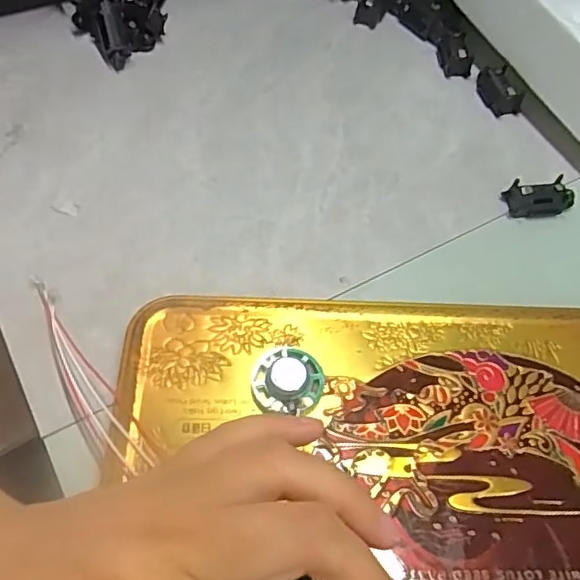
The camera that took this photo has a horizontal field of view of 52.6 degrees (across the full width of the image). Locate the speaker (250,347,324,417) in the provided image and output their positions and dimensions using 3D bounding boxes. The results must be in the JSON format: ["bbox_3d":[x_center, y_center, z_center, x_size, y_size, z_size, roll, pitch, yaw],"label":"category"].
[{"bbox_3d":[-0.001,0.034,0.224,0.027,0.009,0.024,0,58,-4],"label":"speaker"}]

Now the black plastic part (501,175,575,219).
[{"bbox_3d":[0.126,-0.047,0.295,0.031,0.013,0.016,-9,59,-9],"label":"black plastic part"}]

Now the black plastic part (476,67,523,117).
[{"bbox_3d":[0.119,-0.116,0.338,0.016,0.016,0.033,-13,60,-12],"label":"black plastic part"}]

